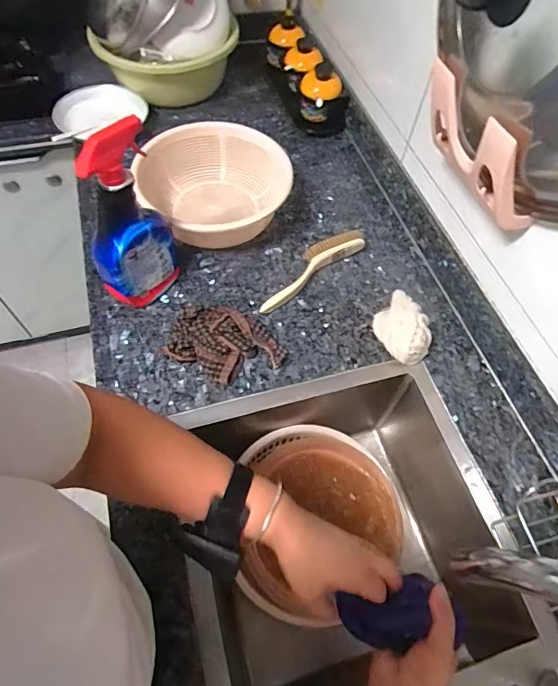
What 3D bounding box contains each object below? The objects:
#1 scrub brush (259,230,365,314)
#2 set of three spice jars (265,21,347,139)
[{"bbox_3d":[0.049,-0.136,0.766,0.230,0.046,0.062,-35,67,-21],"label":"scrub brush"},{"bbox_3d":[0.053,-0.625,1.022,0.086,0.117,0.322,-16,61,-13],"label":"set of three spice jars"}]

